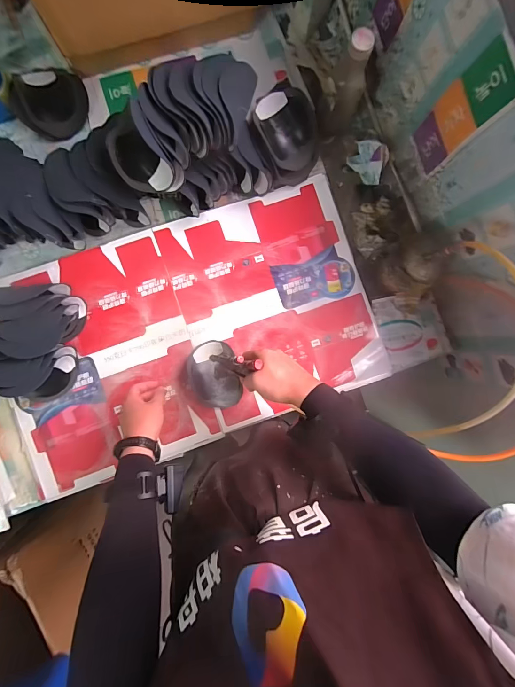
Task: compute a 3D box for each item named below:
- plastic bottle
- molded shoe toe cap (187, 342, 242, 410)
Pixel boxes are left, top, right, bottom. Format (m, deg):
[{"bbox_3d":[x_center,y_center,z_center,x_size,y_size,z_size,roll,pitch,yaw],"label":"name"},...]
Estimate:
[{"bbox_3d":[0.173,-0.497,0.619,0.061,0.203,0.059,18,88,-3],"label":"plastic bottle"},{"bbox_3d":[-0.091,0.068,0.679,0.100,0.035,0.141,-13,88,-3],"label":"molded shoe toe cap"}]

